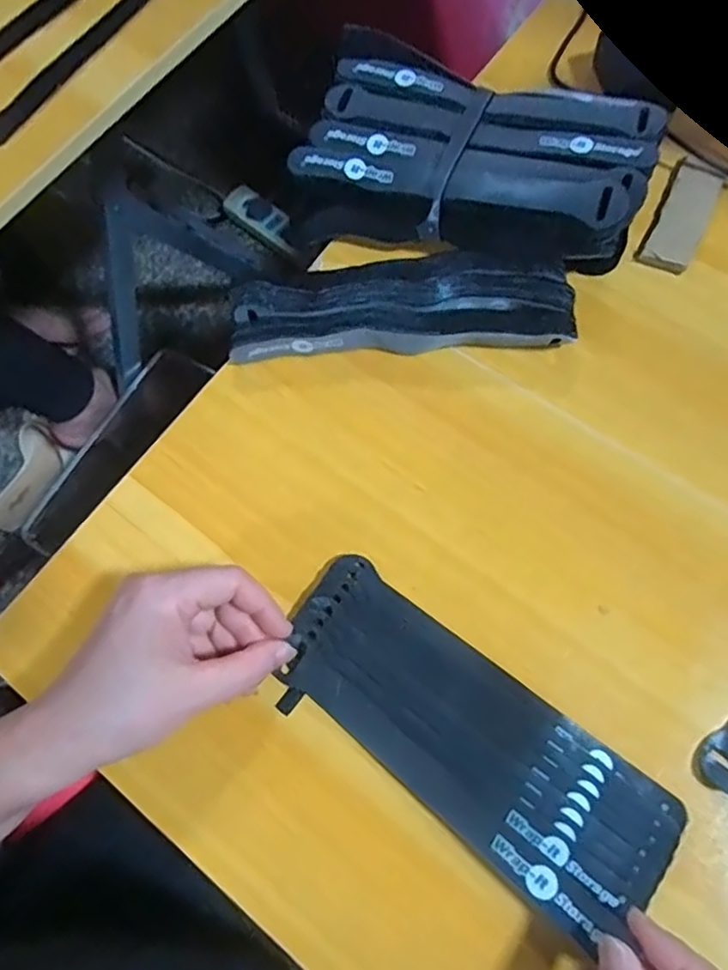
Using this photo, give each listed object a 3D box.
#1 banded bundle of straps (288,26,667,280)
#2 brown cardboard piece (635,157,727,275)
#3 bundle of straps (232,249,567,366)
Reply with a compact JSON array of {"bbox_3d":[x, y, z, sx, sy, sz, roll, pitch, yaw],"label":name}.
[{"bbox_3d":[0.069,-0.204,0.396,0.209,0.048,0.132,19,74,11],"label":"banded bundle of straps"},{"bbox_3d":[0.208,-0.177,0.408,0.032,0.006,0.096,25,75,13],"label":"brown cardboard piece"},{"bbox_3d":[0.022,-0.107,0.380,0.195,0.021,0.059,-1,71,5],"label":"bundle of straps"}]

